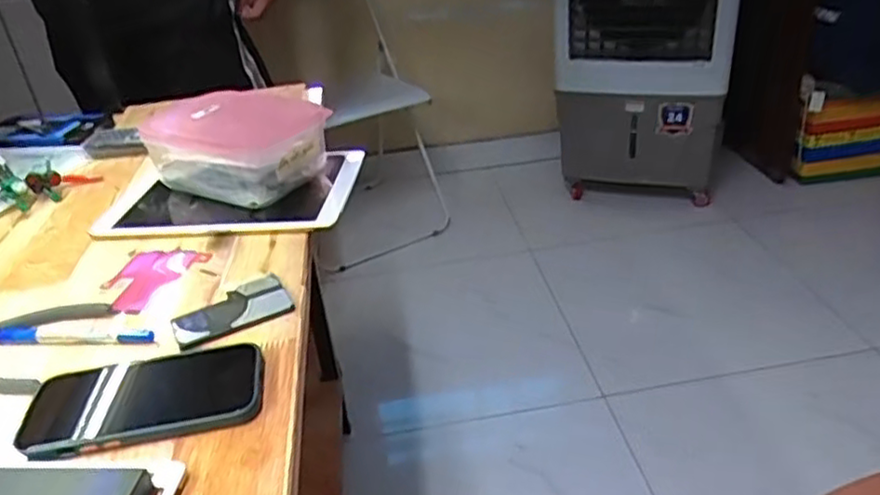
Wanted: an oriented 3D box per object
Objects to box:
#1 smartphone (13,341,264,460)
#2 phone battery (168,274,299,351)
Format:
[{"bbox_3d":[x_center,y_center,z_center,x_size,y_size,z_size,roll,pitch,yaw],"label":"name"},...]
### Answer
[{"bbox_3d":[-0.197,0.096,0.460,0.149,0.010,0.086,-9,32,-11],"label":"smartphone"},{"bbox_3d":[-0.166,0.049,0.541,0.089,0.007,0.056,-18,35,-24],"label":"phone battery"}]

